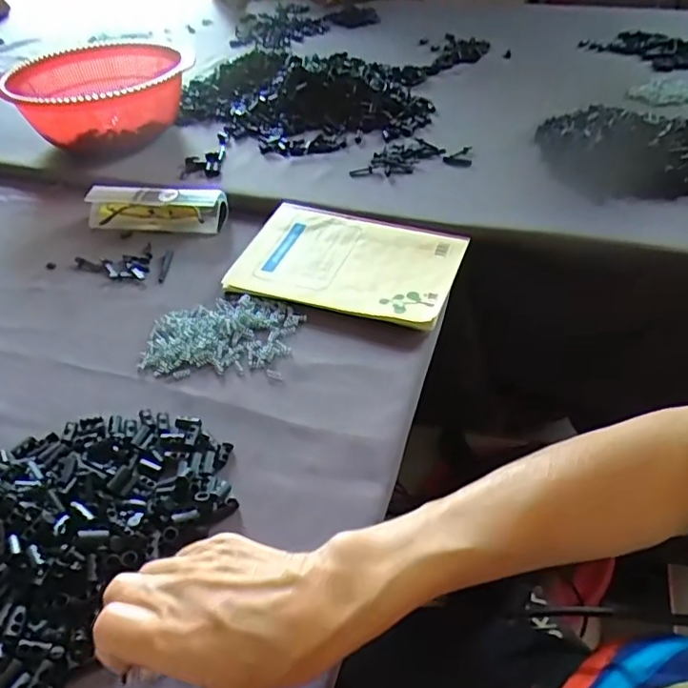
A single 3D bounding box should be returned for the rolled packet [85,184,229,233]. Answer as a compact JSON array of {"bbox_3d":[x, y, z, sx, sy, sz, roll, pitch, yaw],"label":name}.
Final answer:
[{"bbox_3d":[-0.210,-0.152,0.636,0.153,0.032,0.043,4,44,10],"label":"rolled packet"}]

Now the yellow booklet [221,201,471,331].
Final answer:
[{"bbox_3d":[0.006,-0.082,0.551,0.199,0.011,0.142,14,49,18],"label":"yellow booklet"}]

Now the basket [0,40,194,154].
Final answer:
[{"bbox_3d":[-0.327,-0.329,0.772,0.215,0.090,0.231,-30,48,-23],"label":"basket"}]

